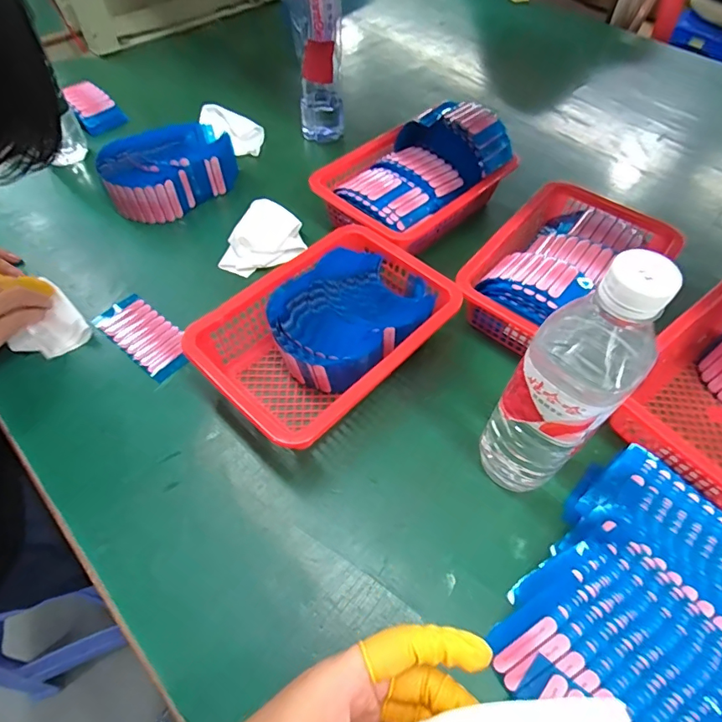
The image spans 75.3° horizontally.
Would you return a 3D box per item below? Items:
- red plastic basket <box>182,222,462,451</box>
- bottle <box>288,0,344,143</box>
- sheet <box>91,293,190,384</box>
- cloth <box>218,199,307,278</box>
[{"bbox_3d":[-0.027,-0.023,0.441,0.151,0.064,0.216,38,62,23],"label":"red plastic basket"},{"bbox_3d":[-0.056,-0.409,0.614,0.064,0.221,0.070,-5,54,-5],"label":"bottle"},{"bbox_3d":[-0.218,-0.028,0.473,0.116,0.006,0.053,34,60,21],"label":"sheet"},{"bbox_3d":[-0.111,-0.140,0.545,0.077,0.029,0.100,17,55,11],"label":"cloth"}]

